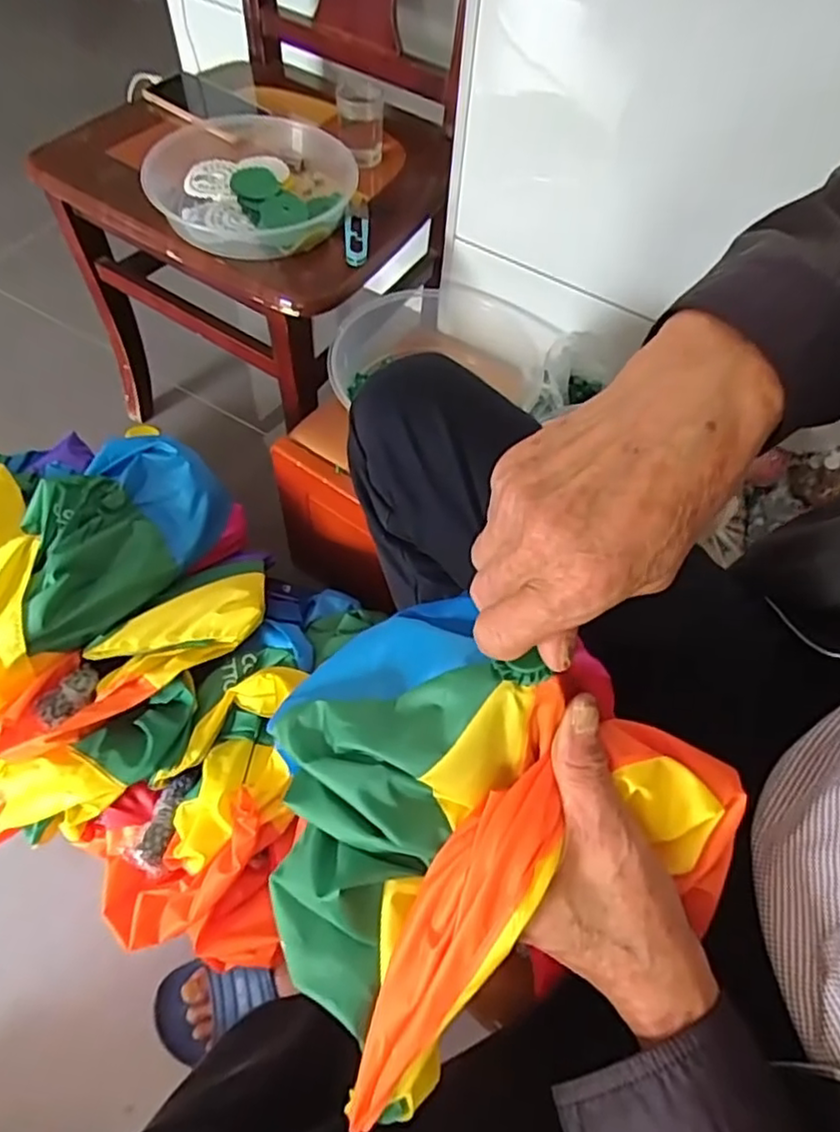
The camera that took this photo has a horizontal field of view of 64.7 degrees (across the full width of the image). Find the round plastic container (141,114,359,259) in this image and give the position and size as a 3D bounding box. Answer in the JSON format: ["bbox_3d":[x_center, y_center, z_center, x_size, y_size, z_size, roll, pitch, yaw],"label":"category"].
[{"bbox_3d":[-0.192,-0.451,0.778,0.218,0.054,0.230,2,60,-3],"label":"round plastic container"}]

